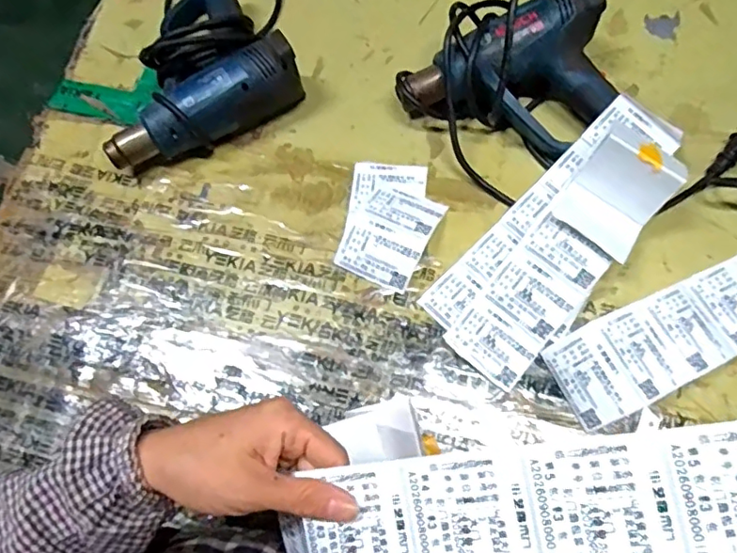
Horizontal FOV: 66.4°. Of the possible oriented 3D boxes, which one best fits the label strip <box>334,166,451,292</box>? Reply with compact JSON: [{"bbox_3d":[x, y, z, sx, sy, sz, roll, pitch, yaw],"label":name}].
[{"bbox_3d":[0.019,-0.065,0.594,0.107,0.028,0.141,24,73,12],"label":"label strip"}]

